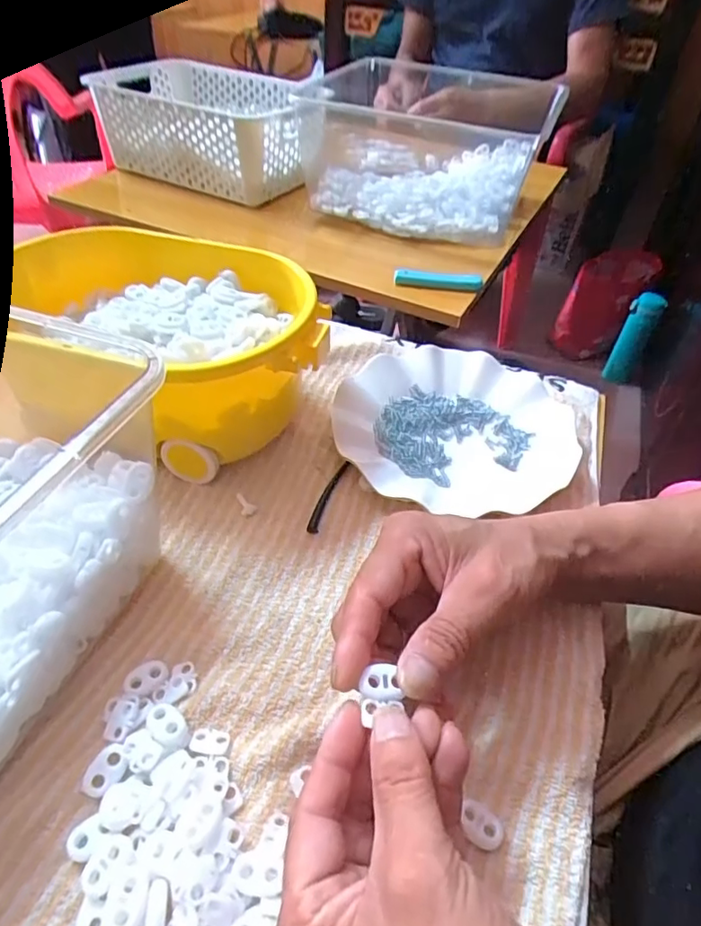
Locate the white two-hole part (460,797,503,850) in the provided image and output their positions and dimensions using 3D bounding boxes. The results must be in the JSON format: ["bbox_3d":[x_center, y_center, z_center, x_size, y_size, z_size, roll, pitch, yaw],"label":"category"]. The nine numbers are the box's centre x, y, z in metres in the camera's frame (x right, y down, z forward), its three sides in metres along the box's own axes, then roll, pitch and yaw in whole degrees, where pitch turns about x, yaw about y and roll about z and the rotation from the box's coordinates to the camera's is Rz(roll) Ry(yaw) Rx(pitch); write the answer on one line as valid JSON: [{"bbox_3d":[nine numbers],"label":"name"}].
[{"bbox_3d":[0.059,0.164,0.248,0.014,0.004,0.021,-31,54,-30],"label":"white two-hole part"}]

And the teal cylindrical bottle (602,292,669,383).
[{"bbox_3d":[0.682,-0.293,1.320,0.069,0.215,0.084,26,49,22],"label":"teal cylindrical bottle"}]

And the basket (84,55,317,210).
[{"bbox_3d":[-0.194,-0.487,0.815,0.307,0.131,0.237,21,47,18],"label":"basket"}]

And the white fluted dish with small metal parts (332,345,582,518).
[{"bbox_3d":[0.080,-0.036,0.433,0.180,0.025,0.167,1,44,-1],"label":"white fluted dish with small metal parts"}]

